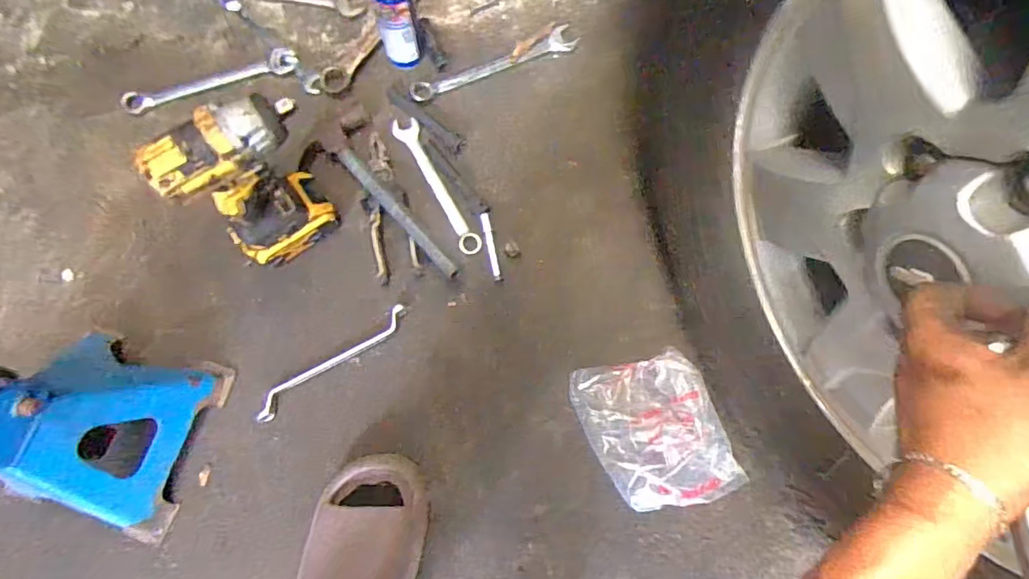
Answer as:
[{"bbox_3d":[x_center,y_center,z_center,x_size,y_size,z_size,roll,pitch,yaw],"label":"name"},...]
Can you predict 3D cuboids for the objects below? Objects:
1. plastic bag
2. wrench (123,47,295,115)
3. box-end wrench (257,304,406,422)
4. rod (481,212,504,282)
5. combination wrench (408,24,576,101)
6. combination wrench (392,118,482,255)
[{"bbox_3d":[0.163,0.163,0.650,0.146,0.024,0.179,-21,76,-7],"label":"plastic bag"},{"bbox_3d":[-0.407,-0.282,0.756,0.221,0.021,0.039,-21,76,-7],"label":"wrench"},{"bbox_3d":[-0.217,0.086,0.673,0.204,0.014,0.028,-36,79,-11],"label":"box-end wrench"},{"bbox_3d":[-0.028,-0.054,0.707,0.011,0.006,0.091,-11,75,-5],"label":"rod"},{"bbox_3d":[-0.027,-0.312,0.782,0.242,0.009,0.038,-25,77,-8],"label":"combination wrench"},{"bbox_3d":[-0.102,-0.138,0.737,0.032,0.008,0.216,-27,77,-9],"label":"combination wrench"}]

